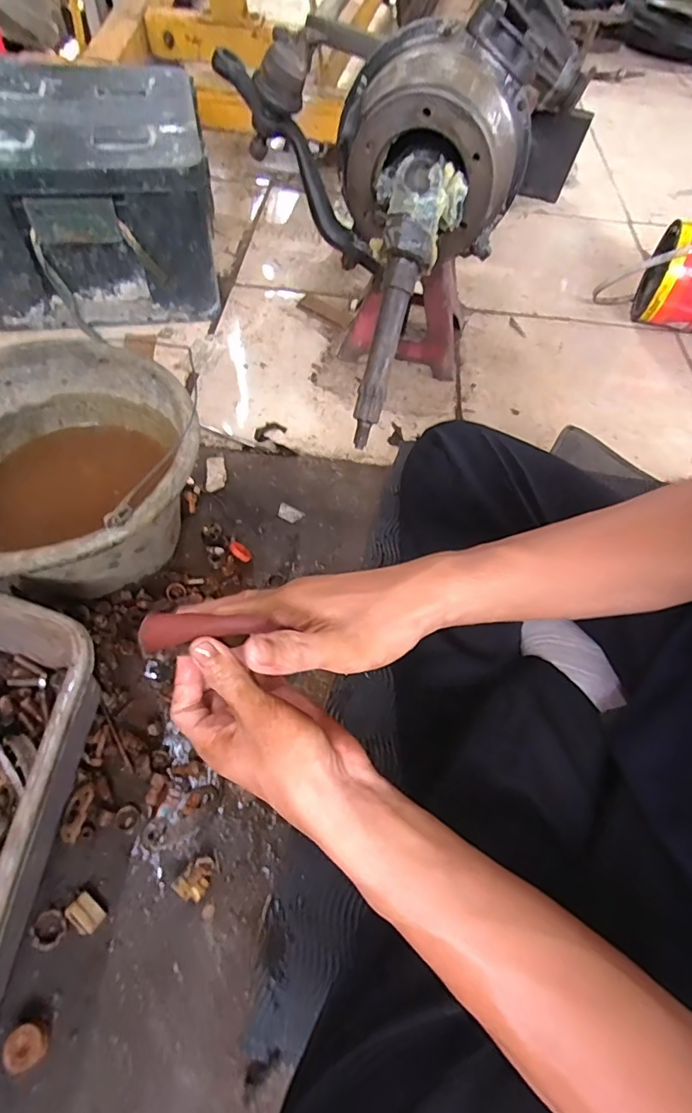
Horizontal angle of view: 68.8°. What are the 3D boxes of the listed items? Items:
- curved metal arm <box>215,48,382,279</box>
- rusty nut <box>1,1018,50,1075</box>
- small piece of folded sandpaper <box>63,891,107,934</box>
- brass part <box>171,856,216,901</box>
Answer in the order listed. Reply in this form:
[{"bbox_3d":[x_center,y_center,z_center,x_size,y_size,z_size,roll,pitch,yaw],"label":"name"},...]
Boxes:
[{"bbox_3d":[-0.049,-0.417,0.546,0.248,0.059,0.050,46,54,-27],"label":"curved metal arm"},{"bbox_3d":[-0.228,0.349,0.361,0.027,0.016,0.026,2,57,-3],"label":"rusty nut"},{"bbox_3d":[-0.209,0.286,0.404,0.028,0.009,0.021,34,61,16],"label":"small piece of folded sandpaper"},{"bbox_3d":[-0.125,0.269,0.424,0.026,0.014,0.033,31,60,15],"label":"brass part"}]

